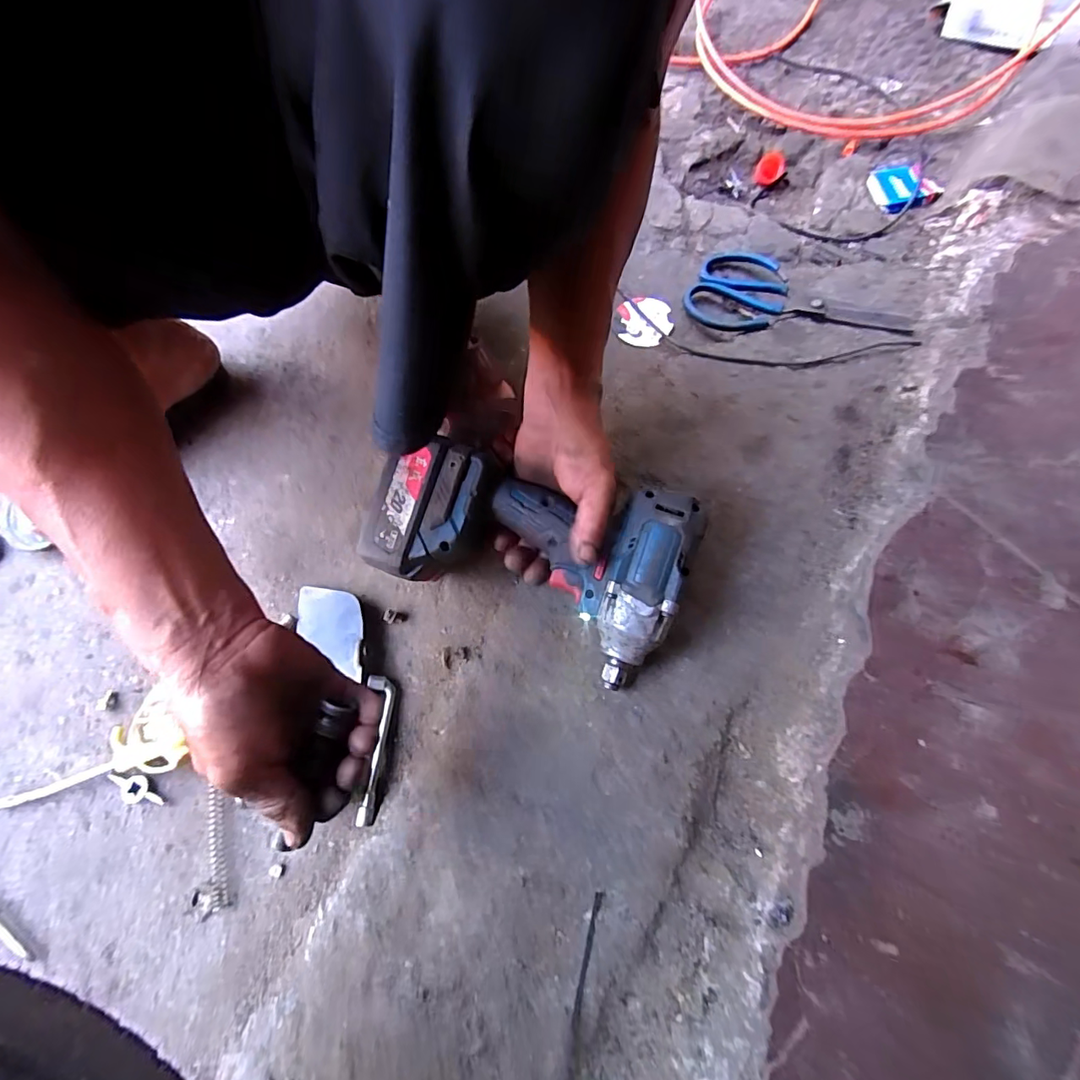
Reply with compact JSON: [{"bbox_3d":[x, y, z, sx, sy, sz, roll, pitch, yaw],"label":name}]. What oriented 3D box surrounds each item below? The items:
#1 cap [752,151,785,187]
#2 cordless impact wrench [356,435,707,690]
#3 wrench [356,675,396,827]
[{"bbox_3d":[0.306,-0.496,0.677,0.036,0.007,0.046,18,93,12],"label":"cap"},{"bbox_3d":[-0.011,0.009,0.401,0.237,0.066,0.137,17,87,8],"label":"cordless impact wrench"},{"bbox_3d":[-0.128,0.162,0.394,0.018,0.014,0.107,1,71,-5],"label":"wrench"}]

